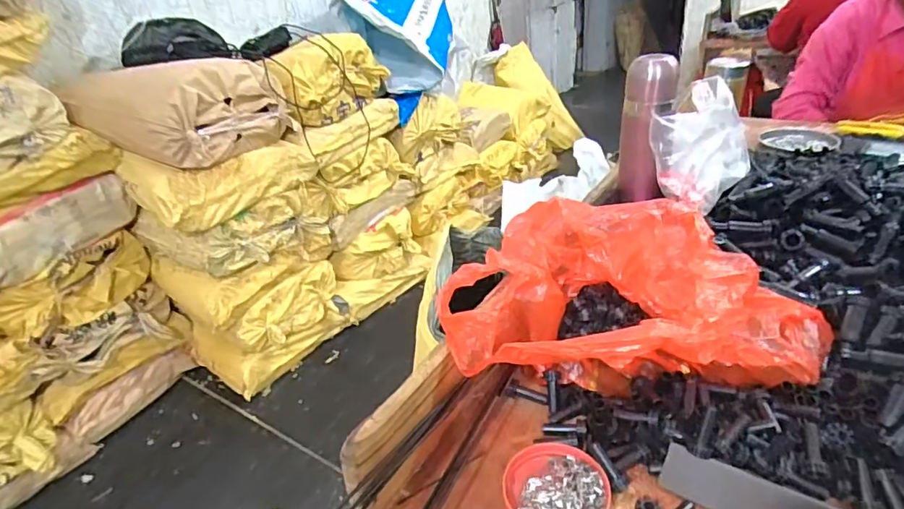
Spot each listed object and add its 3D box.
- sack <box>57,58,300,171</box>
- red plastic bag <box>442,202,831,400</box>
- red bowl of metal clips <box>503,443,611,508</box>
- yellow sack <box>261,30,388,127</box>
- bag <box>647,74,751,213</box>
[{"bbox_3d":[-0.669,-0.372,1.305,0.279,0.245,0.414,18,37,35],"label":"sack"},{"bbox_3d":[0.173,0.041,0.478,0.356,0.123,0.184,0,30,10],"label":"red plastic bag"},{"bbox_3d":[0.084,0.186,0.411,0.083,0.017,0.071,13,35,30],"label":"red bowl of metal clips"},{"bbox_3d":[-0.379,-0.536,1.566,0.151,0.216,0.377,12,34,28],"label":"yellow sack"},{"bbox_3d":[0.330,-0.146,0.674,0.088,0.117,0.173,17,37,35],"label":"bag"}]

